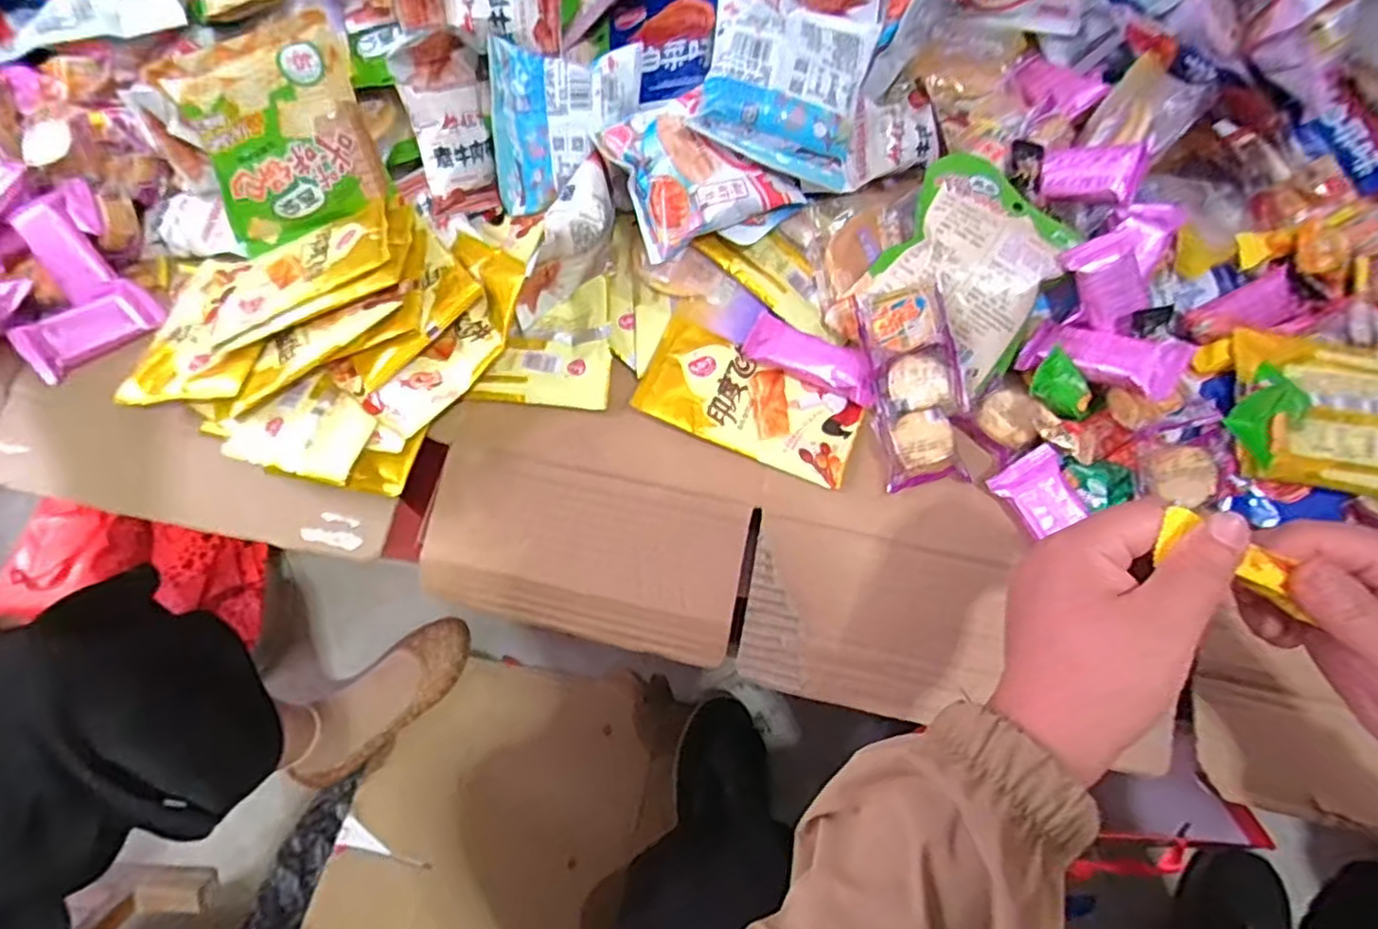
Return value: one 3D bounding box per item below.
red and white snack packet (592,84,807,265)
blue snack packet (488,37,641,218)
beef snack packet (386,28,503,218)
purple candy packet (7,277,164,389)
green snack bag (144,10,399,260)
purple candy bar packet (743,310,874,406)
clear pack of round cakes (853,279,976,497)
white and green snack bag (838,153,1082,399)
[{"bbox_3d":[0.005,-0.215,0.483,0.114,0.041,0.098,-27,67,-11],"label":"red and white snack packet"},{"bbox_3d":[-0.099,-0.250,0.521,0.123,0.127,0.054,4,27,18],"label":"blue snack packet"},{"bbox_3d":[-0.171,-0.257,0.511,0.084,0.120,0.038,-28,38,-26],"label":"beef snack packet"},{"bbox_3d":[-0.458,-0.104,0.516,0.096,0.017,0.042,-34,113,-12],"label":"purple candy packet"},{"bbox_3d":[-0.297,-0.240,0.495,0.120,0.133,0.025,-21,30,-13],"label":"green snack bag"},{"bbox_3d":[0.087,-0.074,0.476,0.097,0.015,0.038,29,68,13],"label":"purple candy bar packet"},{"bbox_3d":[0.156,-0.054,0.457,0.061,0.030,0.132,-8,87,-3],"label":"clear pack of round cakes"},{"bbox_3d":[0.195,-0.141,0.472,0.113,0.054,0.130,33,70,15],"label":"white and green snack bag"}]

